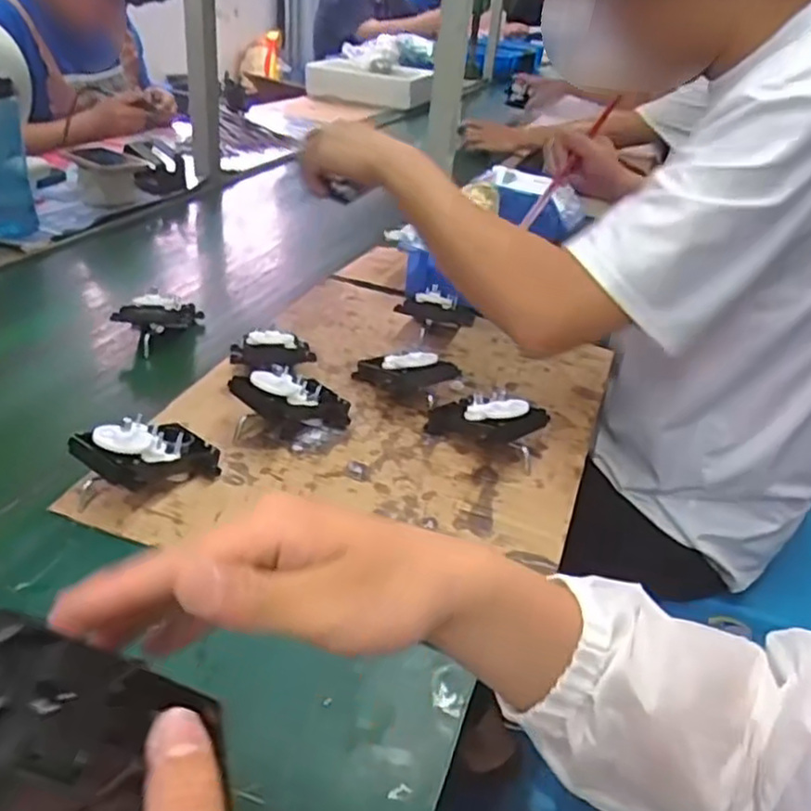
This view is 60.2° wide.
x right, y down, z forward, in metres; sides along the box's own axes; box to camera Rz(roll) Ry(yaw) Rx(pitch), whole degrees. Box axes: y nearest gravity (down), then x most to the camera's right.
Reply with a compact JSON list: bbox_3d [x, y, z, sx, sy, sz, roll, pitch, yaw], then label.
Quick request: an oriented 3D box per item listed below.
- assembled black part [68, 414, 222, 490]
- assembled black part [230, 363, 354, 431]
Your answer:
[{"bbox_3d":[-0.195,0.035,0.547,0.061,0.031,0.104,33,18,38],"label":"assembled black part"},{"bbox_3d":[-0.096,-0.007,0.629,0.109,0.034,0.053,14,21,-37],"label":"assembled black part"}]

